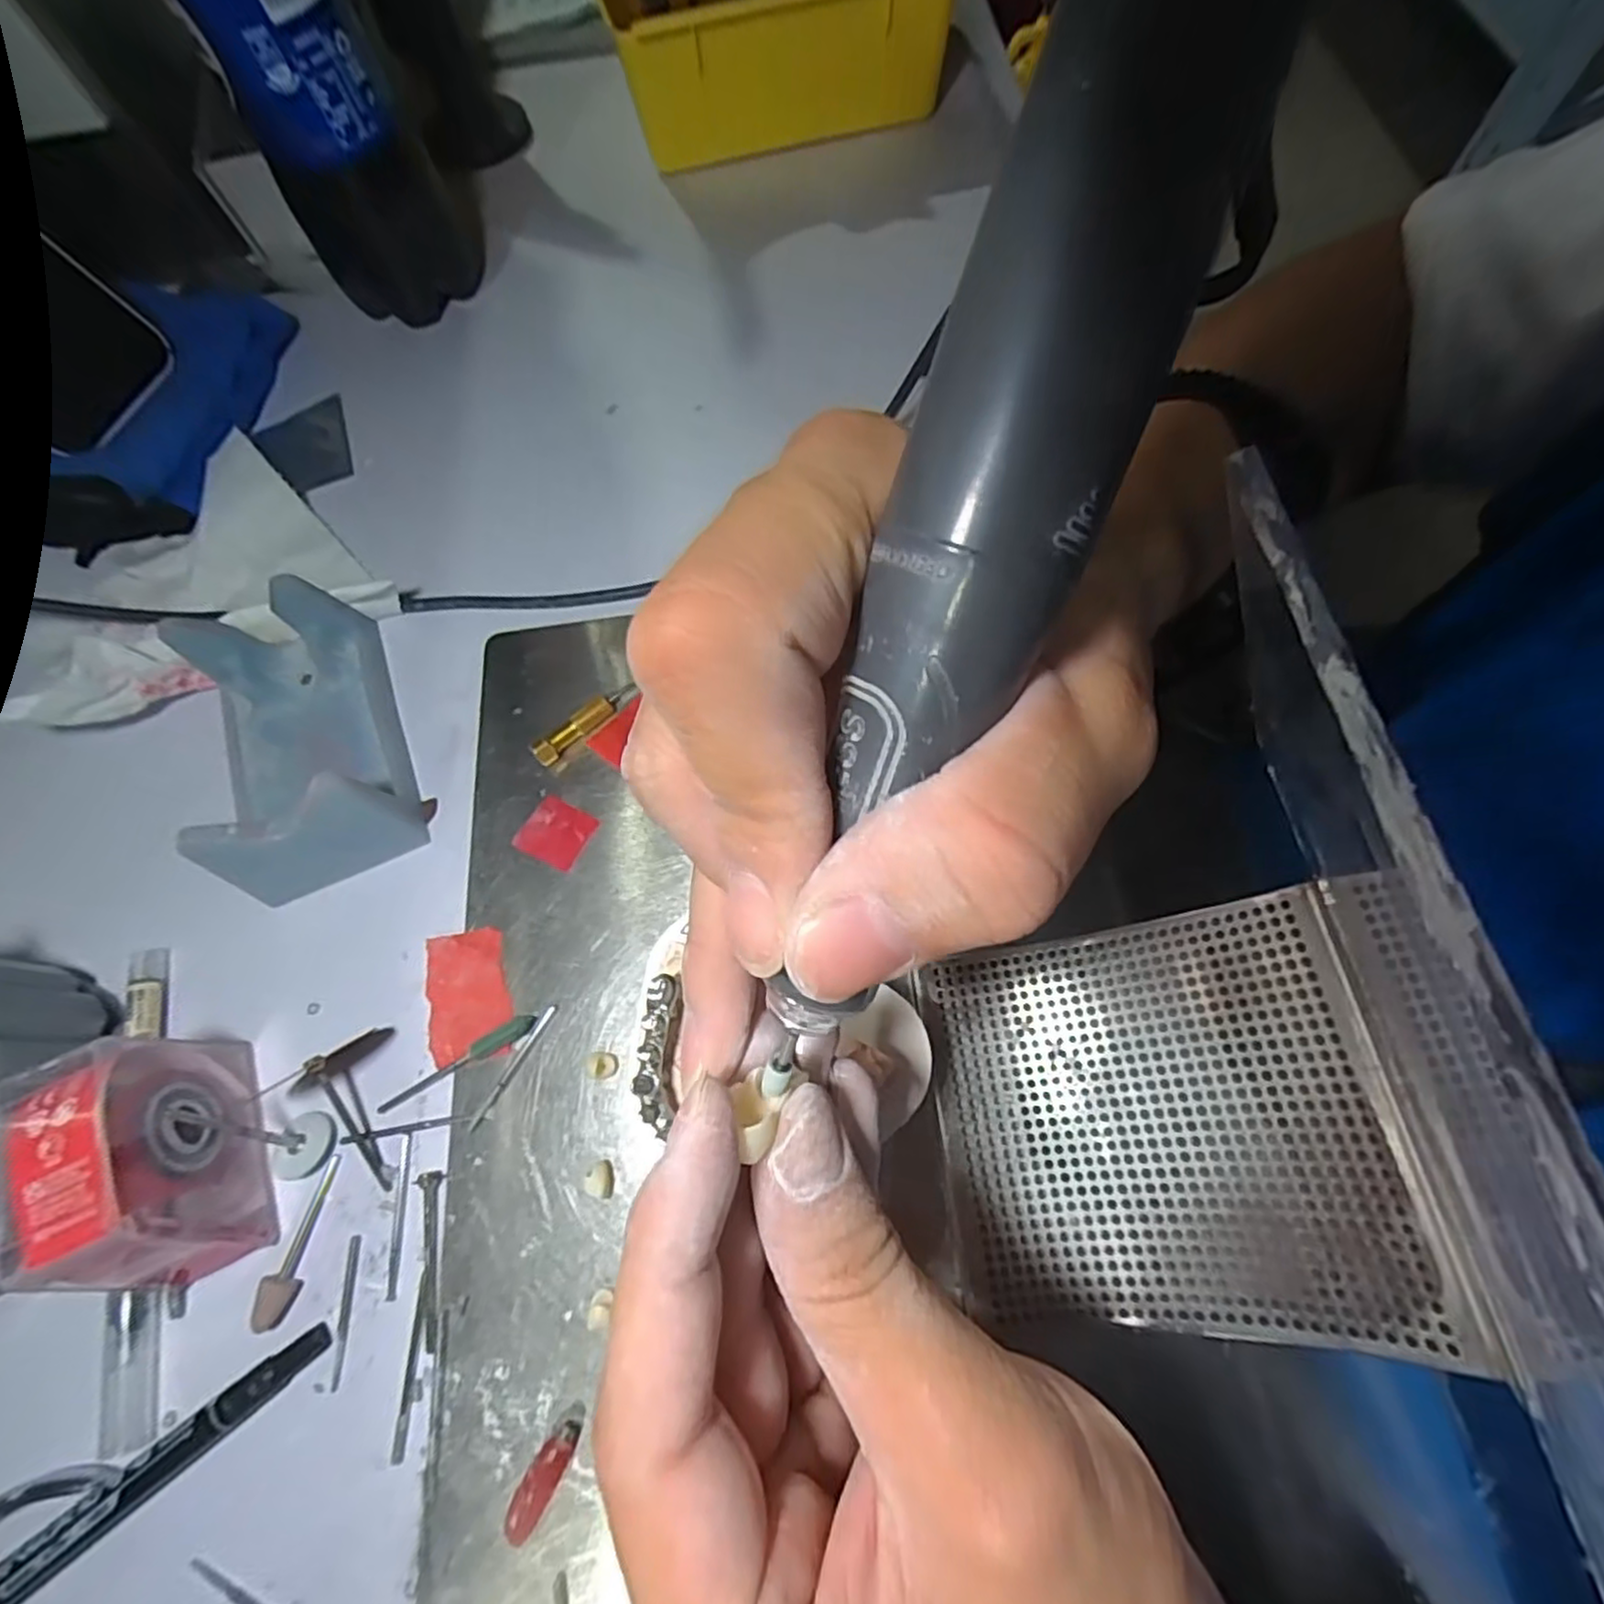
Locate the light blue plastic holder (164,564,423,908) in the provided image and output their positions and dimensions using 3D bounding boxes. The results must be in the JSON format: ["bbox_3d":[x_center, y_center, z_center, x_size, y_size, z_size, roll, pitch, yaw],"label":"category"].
[{"bbox_3d":[-0.186,-0.023,0.253,0.062,0.040,0.105,-23,70,-5],"label":"light blue plastic holder"}]

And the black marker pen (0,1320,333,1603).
[{"bbox_3d":[-0.193,0.194,0.185,0.138,0.011,0.012,-37,71,-10],"label":"black marker pen"}]

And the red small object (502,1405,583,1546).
[{"bbox_3d":[-0.068,0.178,0.185,0.009,0.004,0.030,26,73,13],"label":"red small object"}]

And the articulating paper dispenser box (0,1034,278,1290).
[{"bbox_3d":[-0.187,0.103,0.198,0.031,0.052,0.064,-23,70,-5],"label":"articulating paper dispenser box"}]

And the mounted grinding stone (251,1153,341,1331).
[{"bbox_3d":[-0.151,0.131,0.209,0.008,0.006,0.045,11,71,8],"label":"mounted grinding stone"}]

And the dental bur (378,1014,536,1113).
[{"bbox_3d":[-0.111,0.085,0.225,0.054,0.004,0.006,-32,71,-8],"label":"dental bur"}]

